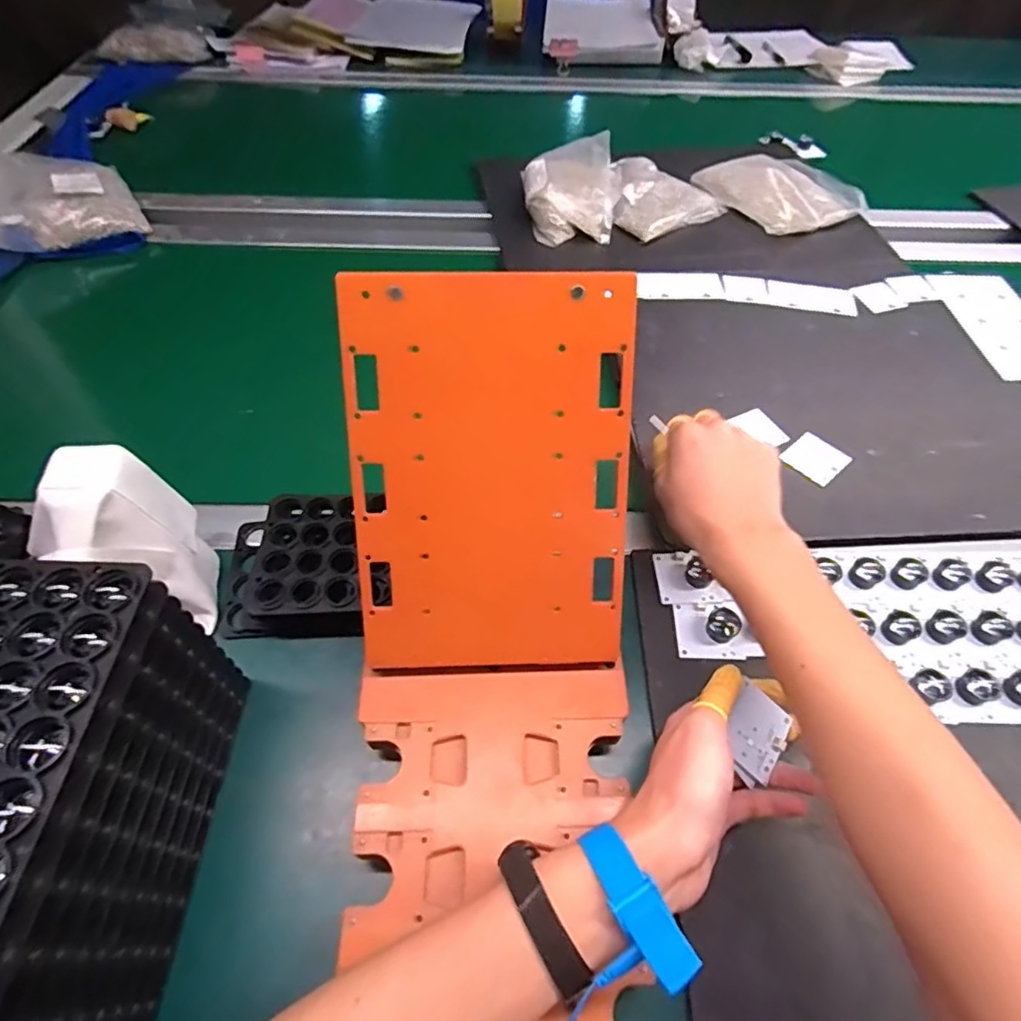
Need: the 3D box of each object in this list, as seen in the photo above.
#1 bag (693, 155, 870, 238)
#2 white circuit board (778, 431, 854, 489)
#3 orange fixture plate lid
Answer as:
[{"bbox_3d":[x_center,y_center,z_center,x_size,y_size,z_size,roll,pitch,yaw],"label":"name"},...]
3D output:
[{"bbox_3d":[0.371,-0.438,0.802,0.176,0.033,0.174,-22,58,-16],"label":"bag"},{"bbox_3d":[0.271,-0.046,0.524,0.052,0.004,0.046,-36,63,-24],"label":"white circuit board"},{"bbox_3d":[-0.011,-0.012,0.345,0.154,0.232,0.005,0,15,-2],"label":"orange fixture plate lid"}]

